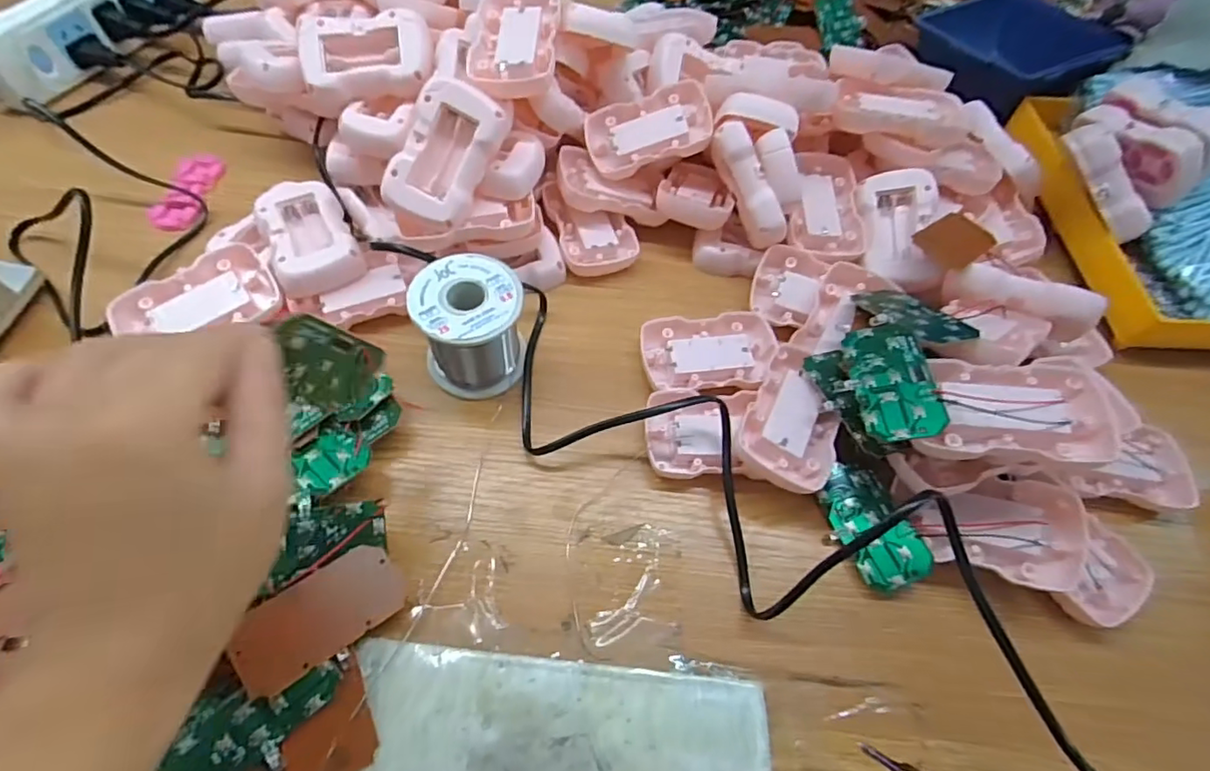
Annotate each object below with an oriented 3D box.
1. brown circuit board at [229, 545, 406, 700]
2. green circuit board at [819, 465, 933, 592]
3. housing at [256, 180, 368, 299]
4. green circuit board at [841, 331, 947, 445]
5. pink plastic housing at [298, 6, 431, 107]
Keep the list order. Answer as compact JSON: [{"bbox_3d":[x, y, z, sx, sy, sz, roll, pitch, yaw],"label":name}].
[{"bbox_3d":[-0.135,0.109,0.271,0.073,0.004,0.038,-31,77,-30],"label":"brown circuit board"},{"bbox_3d":[0.148,0.079,0.323,0.041,0.007,0.070,-26,55,6],"label":"green circuit board"},{"bbox_3d":[-0.200,-0.103,0.384,0.053,0.020,0.091,-23,65,-16],"label":"housing"},{"bbox_3d":[0.150,-0.003,0.301,0.038,0.004,0.072,-13,50,15],"label":"green circuit board"},{"bbox_3d":[-0.160,-0.223,0.387,0.086,0.022,0.054,0,93,1],"label":"pink plastic housing"}]

